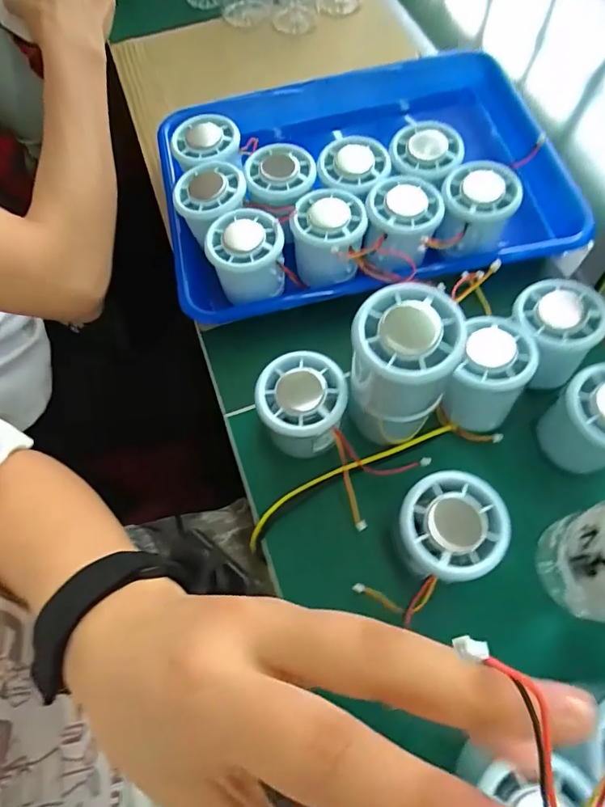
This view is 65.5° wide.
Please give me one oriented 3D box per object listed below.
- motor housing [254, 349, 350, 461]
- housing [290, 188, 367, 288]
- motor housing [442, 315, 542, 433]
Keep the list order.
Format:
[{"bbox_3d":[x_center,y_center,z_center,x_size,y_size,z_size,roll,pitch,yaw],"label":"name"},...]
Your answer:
[{"bbox_3d":[0.000,0.005,0.314,0.055,0.055,0.055,-13,66,-5],"label":"motor housing"},{"bbox_3d":[0.021,-0.128,0.360,0.051,0.051,0.053,0,66,1],"label":"housing"},{"bbox_3d":[0.122,-0.019,0.313,0.050,0.056,0.059,17,67,8],"label":"motor housing"}]

